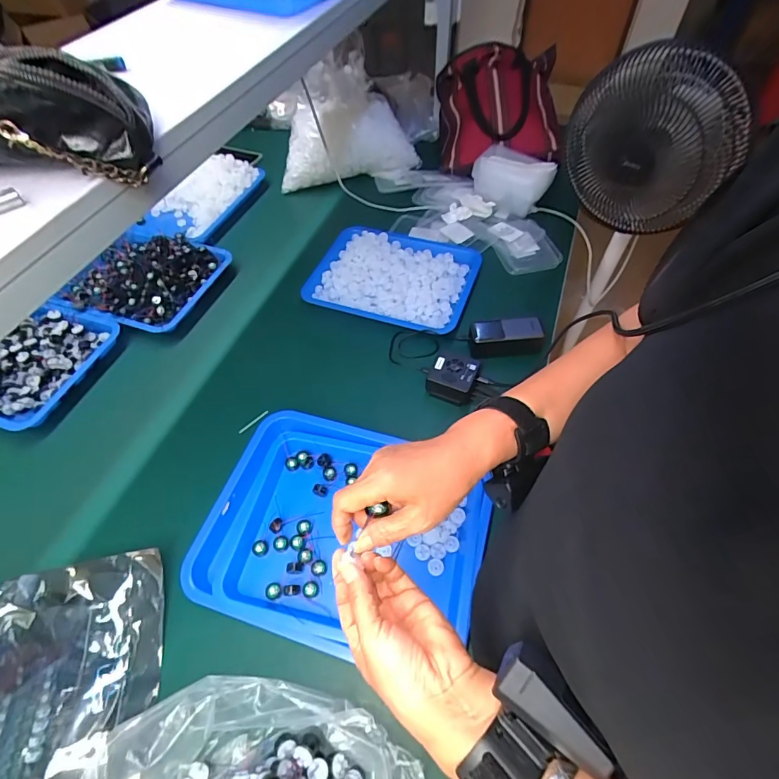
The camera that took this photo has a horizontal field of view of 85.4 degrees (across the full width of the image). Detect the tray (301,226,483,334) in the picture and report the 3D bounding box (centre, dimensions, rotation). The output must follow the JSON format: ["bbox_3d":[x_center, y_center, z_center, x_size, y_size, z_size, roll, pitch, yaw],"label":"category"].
[{"bbox_3d":[0.007,-0.239,0.870,0.327,0.036,0.243,14,57,11],"label":"tray"}]

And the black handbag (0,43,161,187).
[{"bbox_3d":[-0.333,-0.229,0.356,0.225,0.089,0.088,-9,56,-4],"label":"black handbag"}]

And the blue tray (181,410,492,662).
[{"bbox_3d":[-0.083,0.192,0.606,0.417,0.037,0.296,14,57,11],"label":"blue tray"}]

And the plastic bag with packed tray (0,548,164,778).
[{"bbox_3d":[-0.459,0.349,0.504,0.335,0.051,0.246,-8,56,-4],"label":"plastic bag with packed tray"}]

